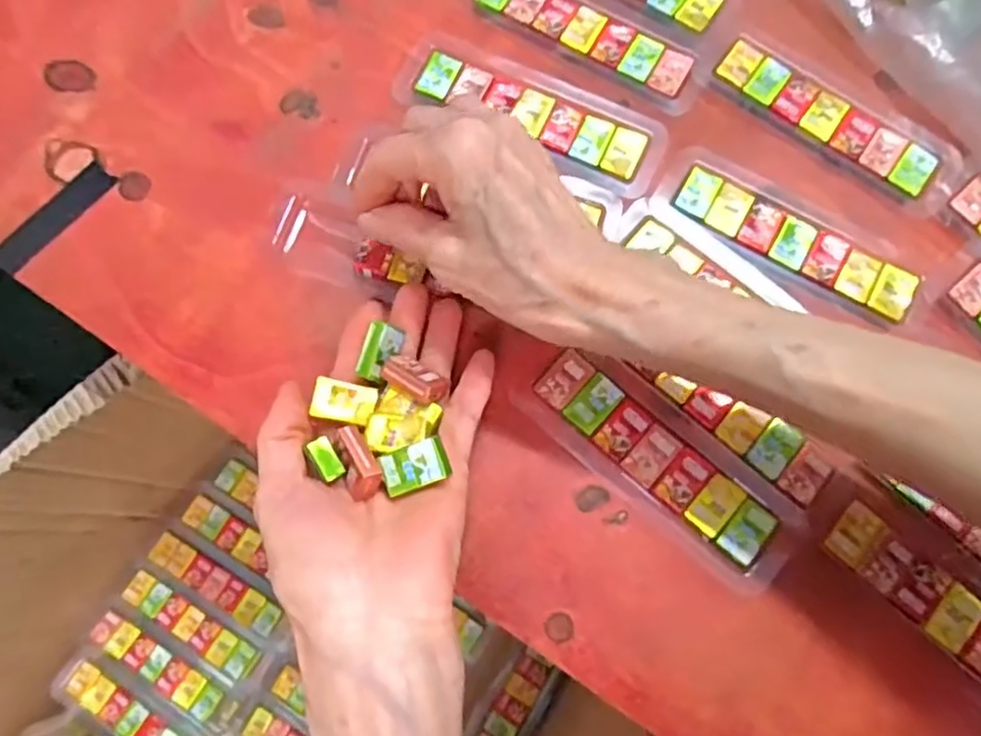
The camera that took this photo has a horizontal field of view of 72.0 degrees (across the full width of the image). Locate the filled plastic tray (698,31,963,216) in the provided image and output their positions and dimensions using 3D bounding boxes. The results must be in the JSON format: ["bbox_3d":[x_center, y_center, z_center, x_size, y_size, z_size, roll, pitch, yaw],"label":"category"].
[{"bbox_3d":[0.174,-0.129,0.344,0.136,0.006,0.045,34,78,8],"label":"filled plastic tray"}]

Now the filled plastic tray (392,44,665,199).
[{"bbox_3d":[0.018,-0.128,0.342,0.136,0.004,0.044,24,77,6],"label":"filled plastic tray"}]

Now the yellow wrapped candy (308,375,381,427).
[{"bbox_3d":[-0.060,0.014,0.278,0.025,0.004,0.017,14,69,-16],"label":"yellow wrapped candy"}]

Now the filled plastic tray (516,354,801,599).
[{"bbox_3d":[0.074,0.041,0.300,0.132,0.008,0.042,41,79,10],"label":"filled plastic tray"}]

